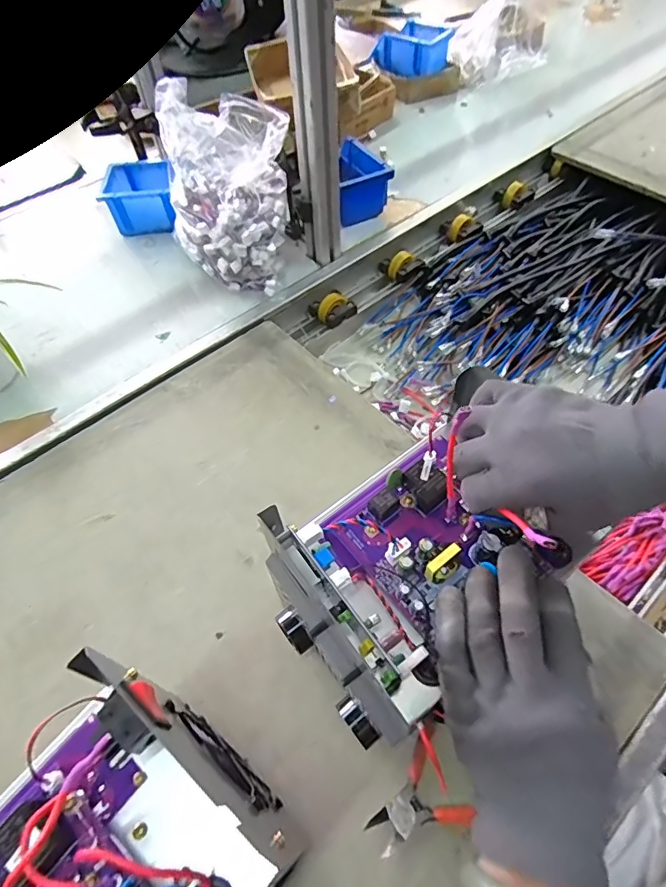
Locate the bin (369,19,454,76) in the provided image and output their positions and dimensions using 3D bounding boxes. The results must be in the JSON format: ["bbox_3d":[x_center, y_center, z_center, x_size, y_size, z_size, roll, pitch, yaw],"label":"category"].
[{"bbox_3d":[0.165,-0.845,1.066,0.140,0.062,0.096,35,64,24],"label":"bin"}]

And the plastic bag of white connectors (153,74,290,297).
[{"bbox_3d":[-0.135,-0.324,0.666,0.159,0.205,0.146,-5,56,1],"label":"plastic bag of white connectors"}]

